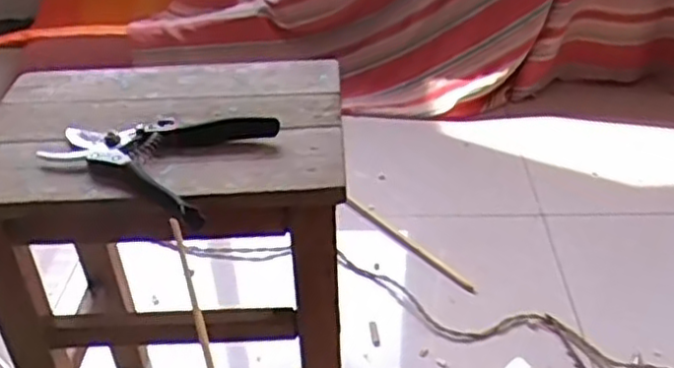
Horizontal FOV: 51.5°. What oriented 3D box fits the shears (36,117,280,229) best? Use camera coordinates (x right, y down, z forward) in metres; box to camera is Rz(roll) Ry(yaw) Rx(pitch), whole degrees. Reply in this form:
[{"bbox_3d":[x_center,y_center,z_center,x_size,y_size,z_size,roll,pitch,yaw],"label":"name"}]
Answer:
[{"bbox_3d":[-0.164,-0.032,0.610,0.181,0.021,0.139,12,38,20],"label":"shears"}]

